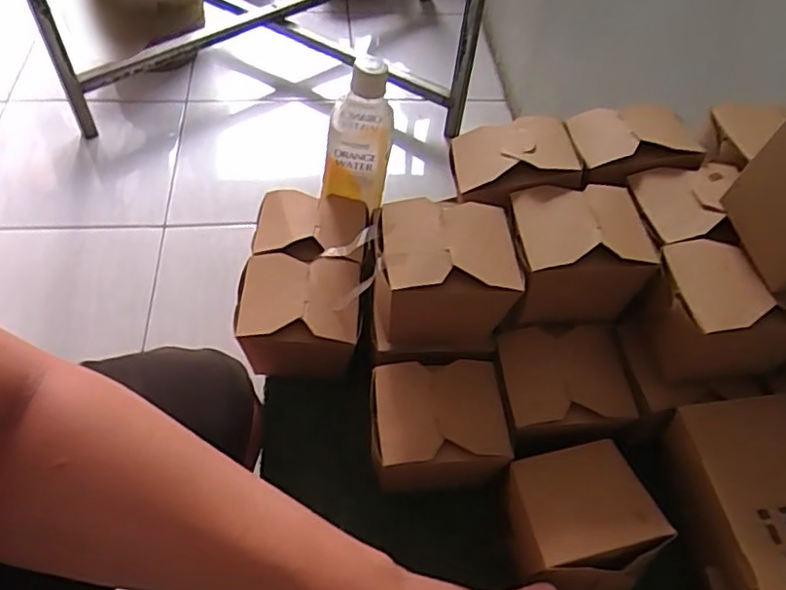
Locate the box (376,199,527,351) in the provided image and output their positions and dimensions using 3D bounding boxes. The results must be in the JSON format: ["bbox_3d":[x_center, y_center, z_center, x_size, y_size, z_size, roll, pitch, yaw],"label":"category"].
[{"bbox_3d":[0.037,-0.018,0.484,0.101,0.092,0.088,0,55,-5],"label":"box"}]

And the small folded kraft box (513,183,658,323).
[{"bbox_3d":[0.142,-0.030,0.494,0.100,0.086,0.084,-1,55,-6],"label":"small folded kraft box"}]

